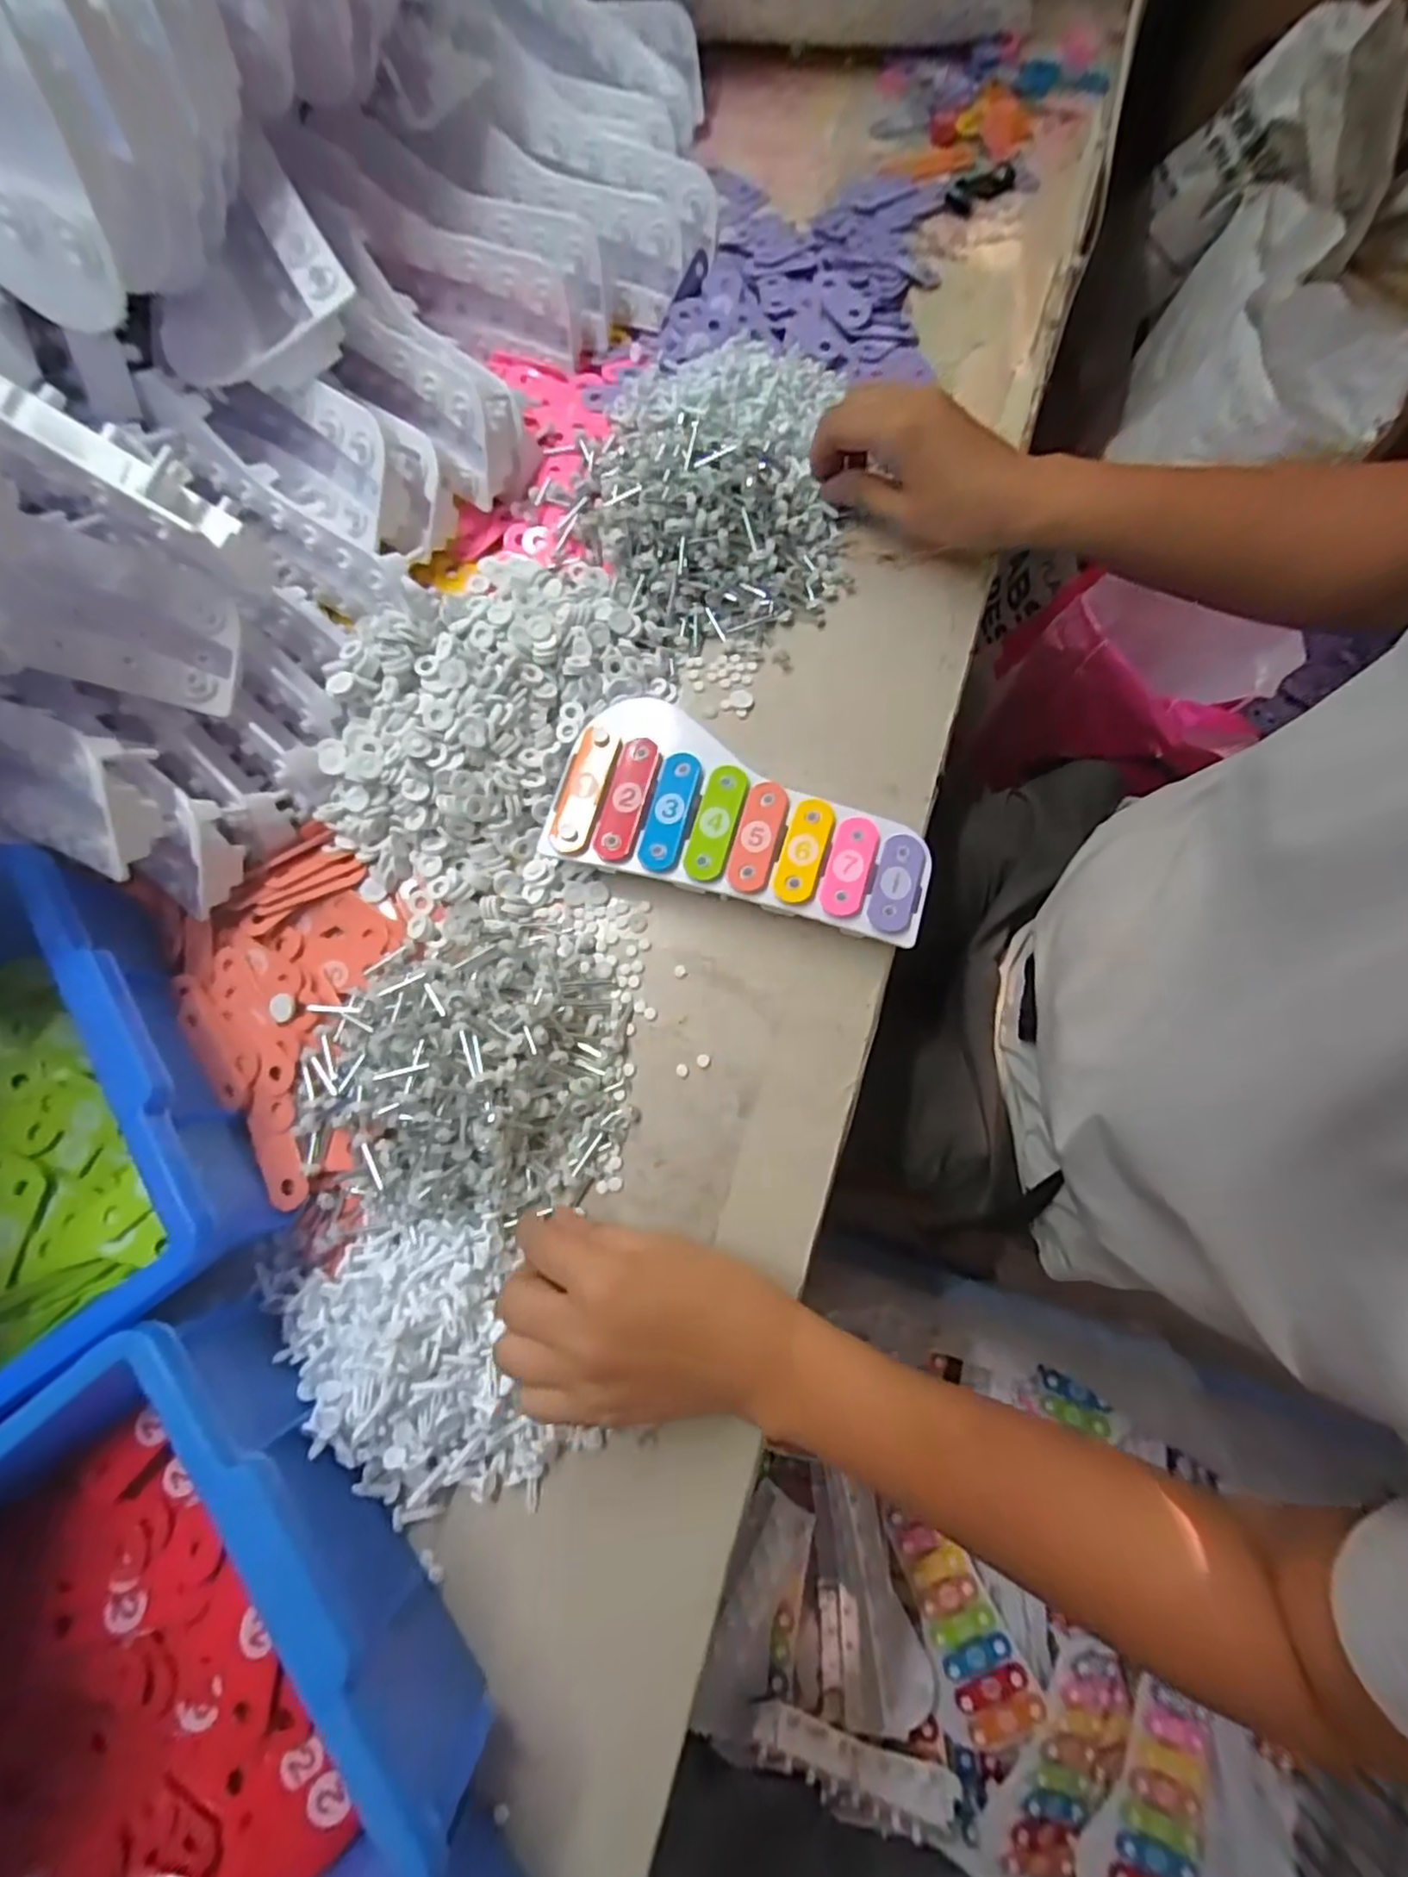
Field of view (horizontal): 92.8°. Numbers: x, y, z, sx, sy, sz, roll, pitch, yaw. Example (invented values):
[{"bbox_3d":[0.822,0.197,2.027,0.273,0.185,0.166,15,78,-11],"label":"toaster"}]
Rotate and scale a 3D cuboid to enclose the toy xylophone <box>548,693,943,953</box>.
[{"bbox_3d":[0.022,-0.076,0.406,0.223,0.037,0.111,15,76,5],"label":"toy xylophone"}]

